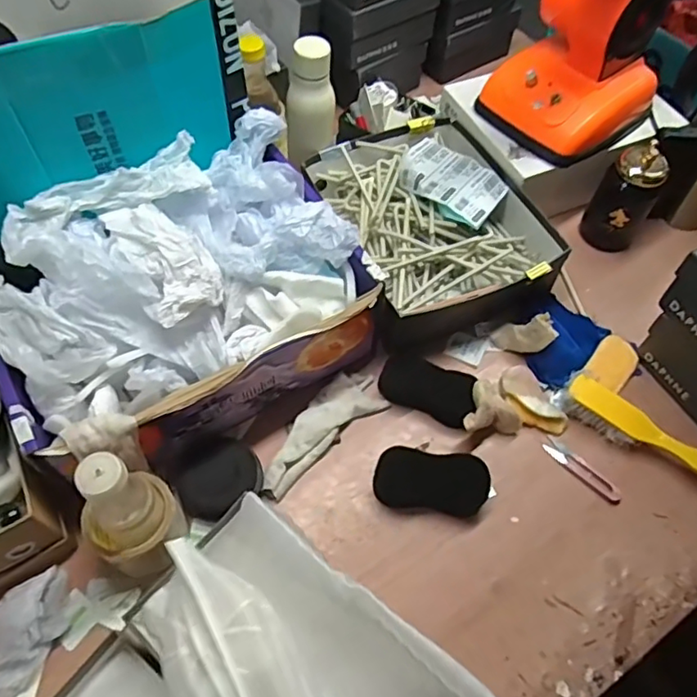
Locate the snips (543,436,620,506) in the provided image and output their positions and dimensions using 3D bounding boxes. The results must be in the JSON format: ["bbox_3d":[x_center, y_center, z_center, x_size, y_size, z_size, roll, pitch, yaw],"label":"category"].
[{"bbox_3d":[0.276,0.143,0.704,0.022,0.004,0.101,-40,67,-23],"label":"snips"}]

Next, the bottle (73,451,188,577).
[{"bbox_3d":[-0.213,0.158,0.575,0.074,0.177,0.087,35,64,18],"label":"bottle"}]

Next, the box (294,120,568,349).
[{"bbox_3d":[0.102,-0.172,0.838,0.279,0.088,0.329,-23,62,-15],"label":"box"}]

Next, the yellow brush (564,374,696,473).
[{"bbox_3d":[0.362,0.109,0.701,0.233,0.039,0.047,34,63,18],"label":"yellow brush"}]

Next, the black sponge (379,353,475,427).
[{"bbox_3d":[0.100,0.047,0.743,0.121,0.034,0.065,26,61,14],"label":"black sponge"}]

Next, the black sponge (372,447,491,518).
[{"bbox_3d":[0.094,0.151,0.680,0.126,0.036,0.060,8,58,3],"label":"black sponge"}]

